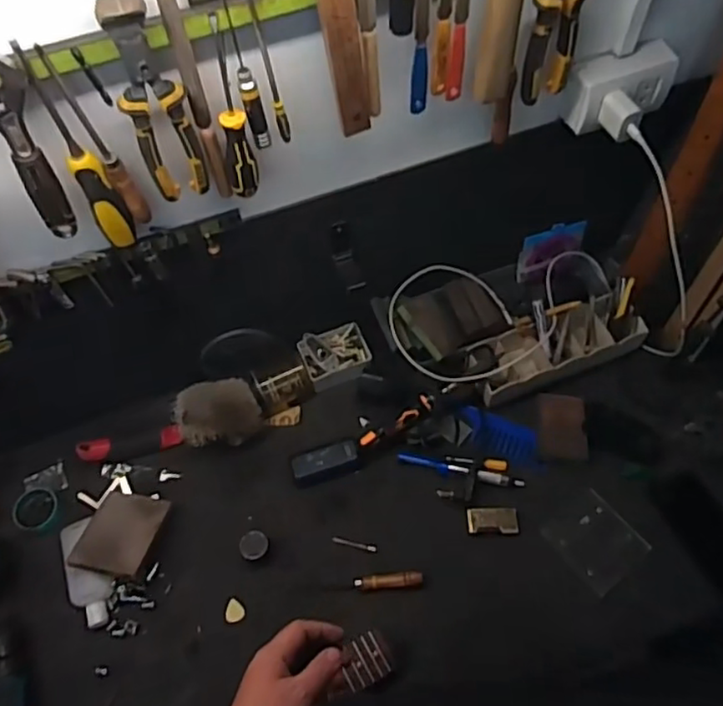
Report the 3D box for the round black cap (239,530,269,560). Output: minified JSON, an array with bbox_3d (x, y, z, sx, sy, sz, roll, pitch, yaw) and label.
[{"bbox_3d":[-0.151,0.273,0.901,0.040,0.027,0.038,-2,60,3],"label":"round black cap"}]

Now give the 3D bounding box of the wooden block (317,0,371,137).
[{"bbox_3d":[-0.016,-0.280,0.605,0.039,0.170,0.014,-9,60,-2],"label":"wooden block"}]

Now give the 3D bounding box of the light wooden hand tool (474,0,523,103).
[{"bbox_3d":[0.138,-0.331,0.625,0.037,0.170,0.030,7,61,7],"label":"light wooden hand tool"}]

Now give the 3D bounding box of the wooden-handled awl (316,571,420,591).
[{"bbox_3d":[0.012,0.316,0.877,0.144,0.021,0.019,-4,60,1],"label":"wooden-handled awl"}]

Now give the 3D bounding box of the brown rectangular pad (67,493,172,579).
[{"bbox_3d":[-0.341,0.254,0.906,0.102,0.012,0.127,10,39,10],"label":"brown rectangular pad"}]

